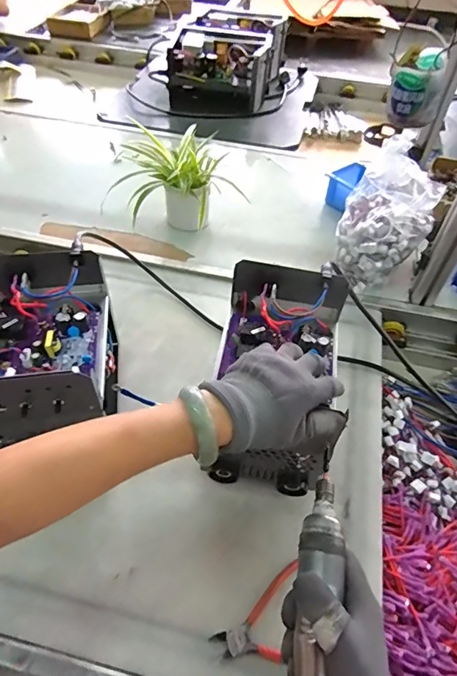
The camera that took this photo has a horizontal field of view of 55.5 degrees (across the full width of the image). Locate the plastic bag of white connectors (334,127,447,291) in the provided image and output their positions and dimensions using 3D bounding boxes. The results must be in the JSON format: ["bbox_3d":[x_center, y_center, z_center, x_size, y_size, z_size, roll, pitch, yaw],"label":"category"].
[{"bbox_3d":[0.273,-0.208,0.781,0.143,0.197,0.149,-27,56,-24],"label":"plastic bag of white connectors"}]

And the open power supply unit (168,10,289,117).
[{"bbox_3d":[0.030,-0.873,1.354,0.310,0.157,0.443,14,50,8],"label":"open power supply unit"}]

